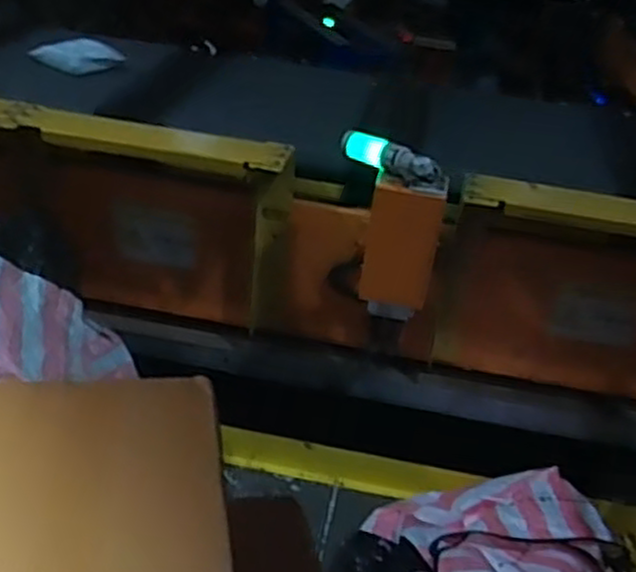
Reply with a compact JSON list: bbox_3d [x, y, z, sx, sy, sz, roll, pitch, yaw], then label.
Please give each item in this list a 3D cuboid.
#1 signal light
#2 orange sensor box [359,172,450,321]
[{"bbox_3d":[0.129,-0.241,1.467,0.197,0.053,0.050,21,34,22],"label":"signal light"},{"bbox_3d":[0.160,-0.071,1.520,0.134,0.283,0.060,9,31,2],"label":"orange sensor box"}]

